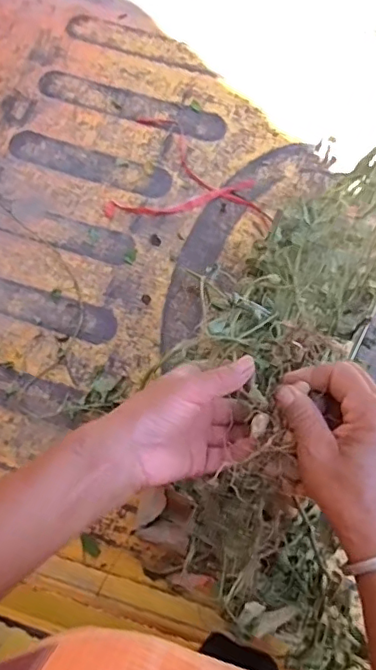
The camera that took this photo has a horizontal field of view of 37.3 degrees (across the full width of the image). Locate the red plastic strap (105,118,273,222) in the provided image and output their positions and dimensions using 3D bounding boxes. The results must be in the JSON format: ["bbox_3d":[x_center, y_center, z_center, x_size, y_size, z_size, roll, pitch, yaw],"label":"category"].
[{"bbox_3d":[0.005,-0.262,0.887,0.239,0.005,0.173,6,73,1],"label":"red plastic strap"}]

